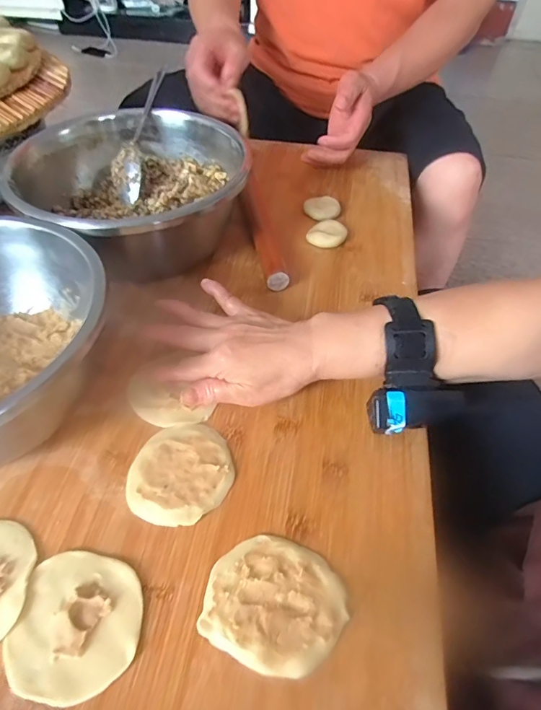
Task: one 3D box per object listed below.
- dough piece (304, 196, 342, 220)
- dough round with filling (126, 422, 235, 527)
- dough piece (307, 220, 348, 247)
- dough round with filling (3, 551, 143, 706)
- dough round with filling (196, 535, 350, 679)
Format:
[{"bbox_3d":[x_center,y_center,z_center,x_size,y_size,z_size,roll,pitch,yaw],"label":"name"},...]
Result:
[{"bbox_3d":[0.068,-0.190,0.562,0.044,0.016,0.045,1,50,-2],"label":"dough piece"},{"bbox_3d":[-0.068,0.088,0.330,0.074,0.004,0.081,1,50,-2],"label":"dough round with filling"},{"bbox_3d":[0.072,-0.148,0.529,0.048,0.011,0.040,-36,60,-28],"label":"dough piece"},{"bbox_3d":[-0.120,0.165,0.267,0.075,0.010,0.076,1,50,-2],"label":"dough round with filling"},{"bbox_3d":[0.003,0.157,0.276,0.085,0.005,0.073,20,52,14],"label":"dough round with filling"}]

